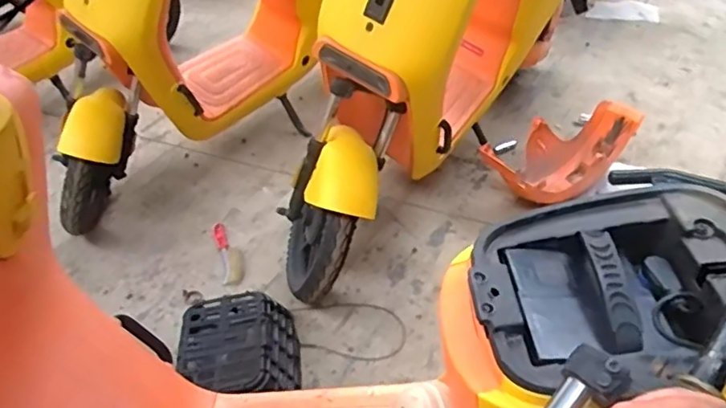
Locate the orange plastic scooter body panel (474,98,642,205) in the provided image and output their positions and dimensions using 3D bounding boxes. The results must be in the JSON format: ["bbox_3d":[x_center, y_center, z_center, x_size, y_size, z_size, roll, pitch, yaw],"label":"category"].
[{"bbox_3d":[0.545,-0.124,1.665,0.473,0.179,0.255,-33,47,-30],"label":"orange plastic scooter body panel"}]

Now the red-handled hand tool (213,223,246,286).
[{"bbox_3d":[-0.361,0.125,1.568,0.066,0.017,0.246,-15,40,-11],"label":"red-handled hand tool"}]

